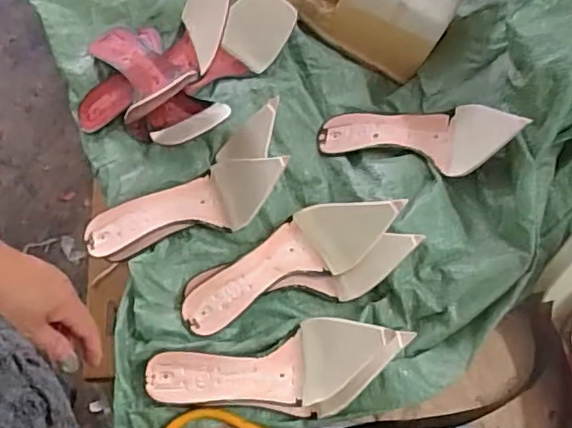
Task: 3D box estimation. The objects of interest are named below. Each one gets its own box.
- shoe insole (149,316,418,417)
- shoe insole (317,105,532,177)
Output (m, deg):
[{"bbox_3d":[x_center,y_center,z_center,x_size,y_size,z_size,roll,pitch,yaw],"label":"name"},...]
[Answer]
[{"bbox_3d":[-0.010,0.143,0.551,0.236,0.066,0.078,-11,68,10],"label":"shoe insole"},{"bbox_3d":[0.140,-0.088,0.625,0.235,0.061,0.076,8,62,41],"label":"shoe insole"}]

